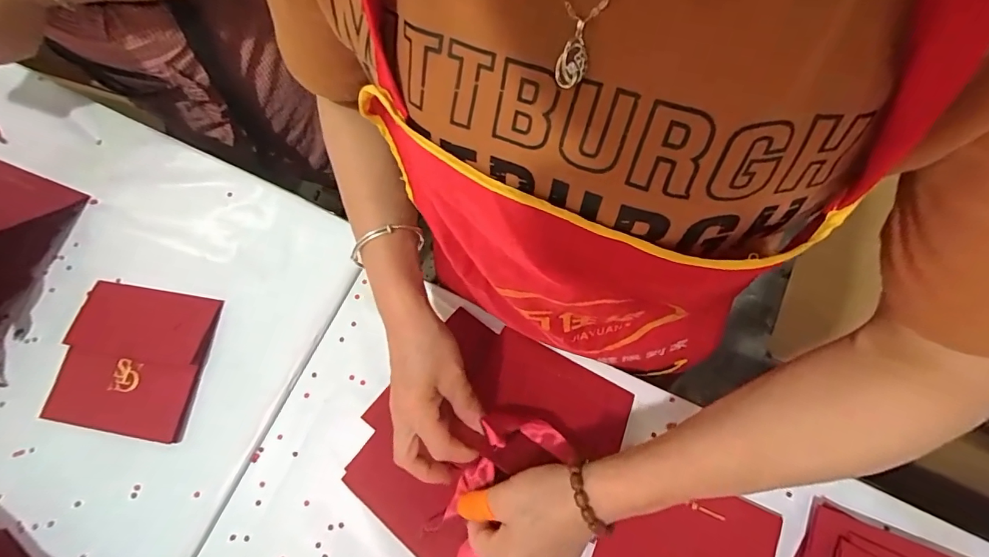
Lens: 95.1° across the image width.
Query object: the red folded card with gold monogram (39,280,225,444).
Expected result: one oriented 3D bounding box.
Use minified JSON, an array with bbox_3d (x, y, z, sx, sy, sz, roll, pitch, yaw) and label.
[{"bbox_3d":[-0.352,0.078,0.441,0.142,0.013,0.137,8,75,3],"label":"red folded card with gold monogram"}]

